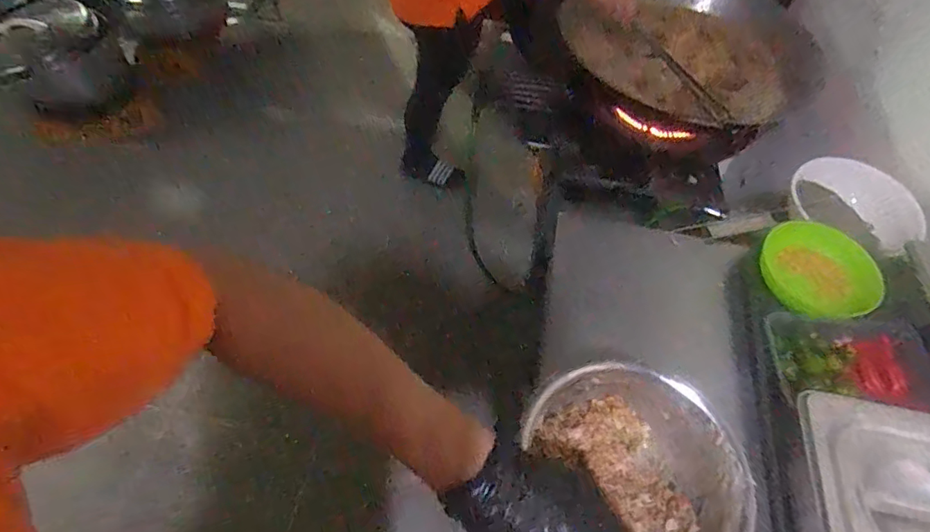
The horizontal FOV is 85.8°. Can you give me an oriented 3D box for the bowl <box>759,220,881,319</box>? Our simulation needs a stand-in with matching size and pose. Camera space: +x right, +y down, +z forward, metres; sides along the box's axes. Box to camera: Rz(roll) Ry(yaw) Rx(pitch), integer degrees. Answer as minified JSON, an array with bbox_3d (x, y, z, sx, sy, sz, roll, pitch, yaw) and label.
[{"bbox_3d":[0.433,0.005,0.608,0.126,0.041,0.125,2,57,-4],"label":"bowl"}]

